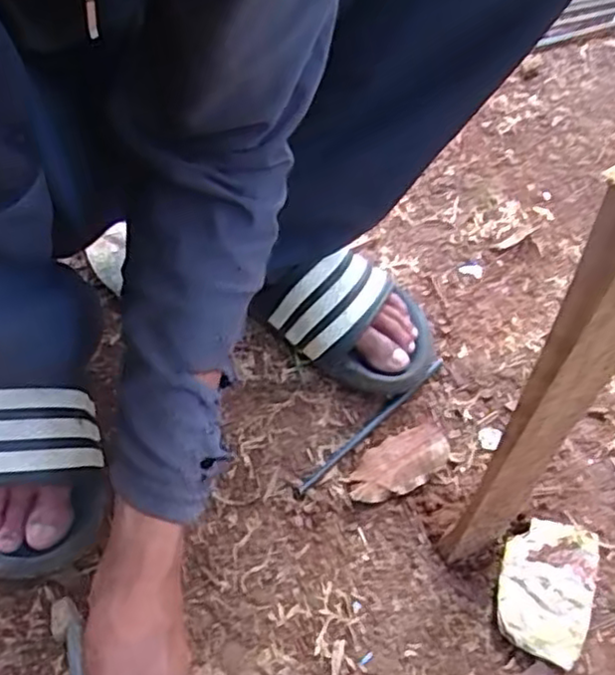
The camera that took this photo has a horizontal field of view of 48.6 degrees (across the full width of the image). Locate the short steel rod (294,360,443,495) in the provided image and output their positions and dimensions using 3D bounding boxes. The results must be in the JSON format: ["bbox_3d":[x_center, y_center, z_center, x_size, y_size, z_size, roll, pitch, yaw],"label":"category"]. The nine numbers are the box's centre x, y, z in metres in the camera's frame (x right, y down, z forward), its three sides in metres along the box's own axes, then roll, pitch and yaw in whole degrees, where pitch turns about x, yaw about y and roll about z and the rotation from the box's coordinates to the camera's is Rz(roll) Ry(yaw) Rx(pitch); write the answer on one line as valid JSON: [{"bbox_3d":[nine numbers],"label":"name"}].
[{"bbox_3d":[0.060,0.071,0.585,0.009,0.009,0.184,40,60,22],"label":"short steel rod"}]

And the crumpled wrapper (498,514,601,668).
[{"bbox_3d":[0.179,0.185,0.509,0.064,0.021,0.106,20,55,9],"label":"crumpled wrapper"}]

